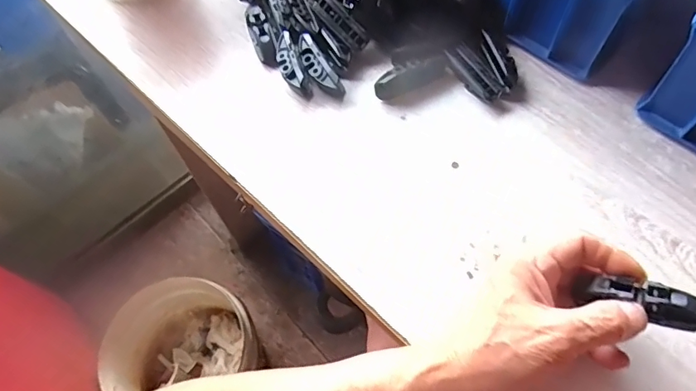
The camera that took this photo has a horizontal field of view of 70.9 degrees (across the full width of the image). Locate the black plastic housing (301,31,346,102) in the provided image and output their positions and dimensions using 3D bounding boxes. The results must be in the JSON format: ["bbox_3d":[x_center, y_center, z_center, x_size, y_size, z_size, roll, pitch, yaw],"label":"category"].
[{"bbox_3d":[-0.027,-0.119,0.449,0.022,0.014,0.071,-30,79,-12],"label":"black plastic housing"}]

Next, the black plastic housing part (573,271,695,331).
[{"bbox_3d":[0.177,0.063,0.294,0.067,0.010,0.021,13,63,27],"label":"black plastic housing part"}]

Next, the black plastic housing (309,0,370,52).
[{"bbox_3d":[-0.010,-0.165,0.457,0.020,0.014,0.071,-40,82,-16],"label":"black plastic housing"}]

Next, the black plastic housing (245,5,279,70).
[{"bbox_3d":[-0.082,-0.154,0.474,0.022,0.012,0.082,-17,63,-6],"label":"black plastic housing"}]

